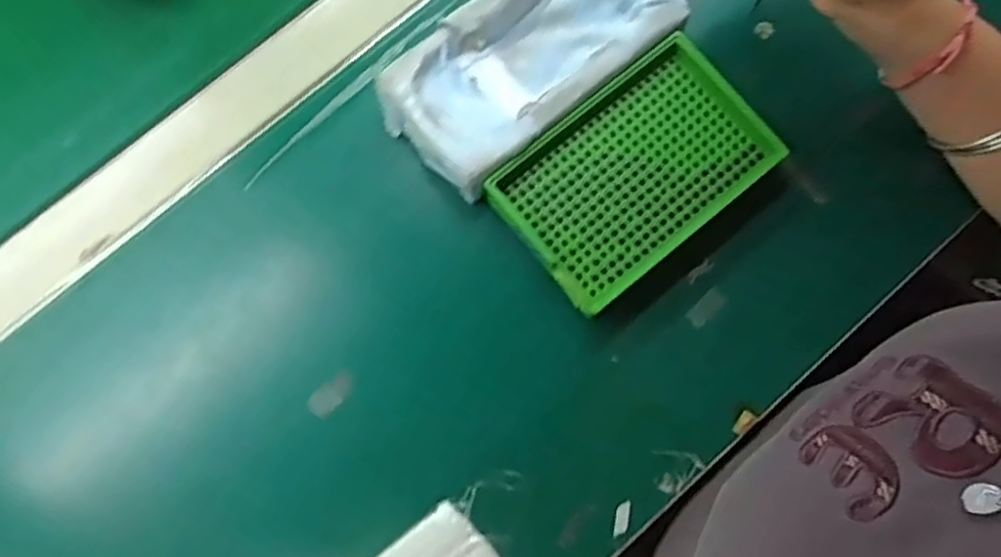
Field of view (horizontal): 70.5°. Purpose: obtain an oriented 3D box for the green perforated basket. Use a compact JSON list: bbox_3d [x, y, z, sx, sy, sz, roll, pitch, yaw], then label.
[{"bbox_3d":[0.073,-0.057,0.386,0.137,0.029,0.089,-39,82,-7],"label":"green perforated basket"}]

